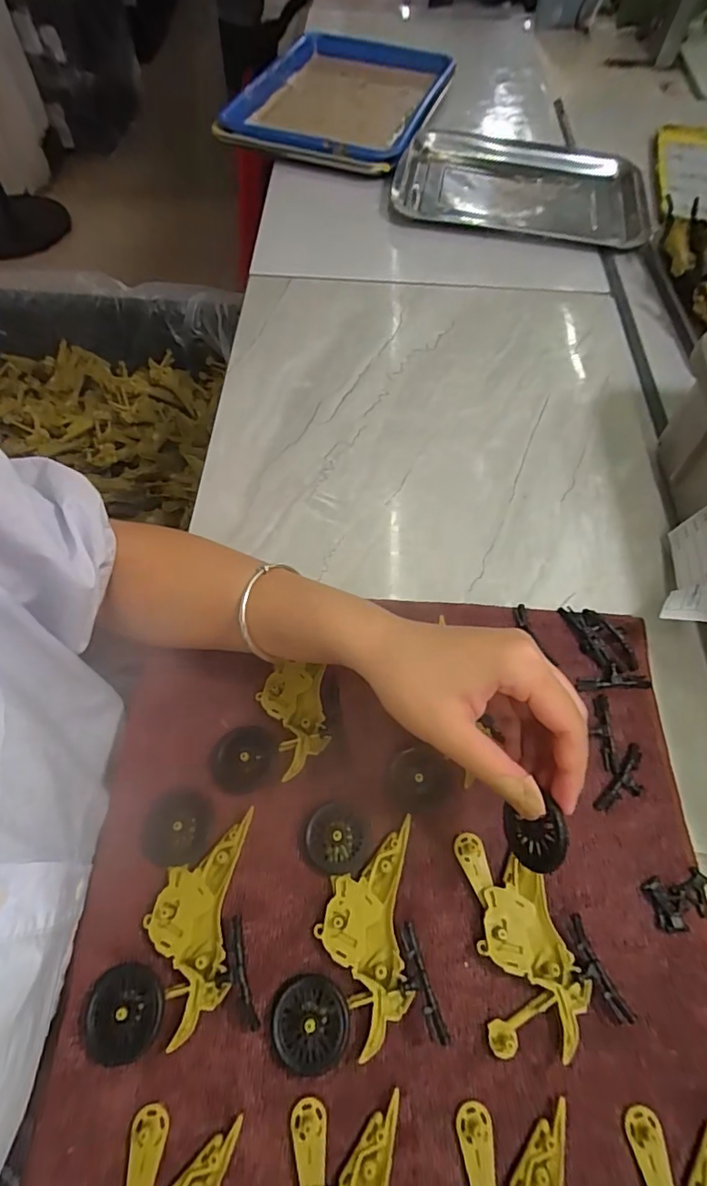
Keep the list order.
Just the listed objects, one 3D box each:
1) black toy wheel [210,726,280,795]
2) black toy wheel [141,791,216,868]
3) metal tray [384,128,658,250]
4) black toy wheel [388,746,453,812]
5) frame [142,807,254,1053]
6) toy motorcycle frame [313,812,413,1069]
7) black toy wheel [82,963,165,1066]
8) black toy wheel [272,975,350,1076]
[{"bbox_3d":[-0.066,0.100,0.309,0.041,0.007,0.038,0,61,-1],"label":"black toy wheel"},{"bbox_3d":[-0.100,0.134,0.293,0.040,0.005,0.038,-4,62,-3],"label":"black toy wheel"},{"bbox_3d":[0.209,-0.494,0.628,0.294,0.034,0.187,13,62,6],"label":"metal tray"},{"bbox_3d":[0.040,0.111,0.305,0.036,0.005,0.034,0,61,-1],"label":"black toy wheel"},{"bbox_3d":[-0.084,0.172,0.270,0.045,0.006,0.098,2,61,0],"label":"frame"},{"bbox_3d":[0.006,0.176,0.270,0.046,0.007,0.099,1,61,0],"label":"toy motorcycle frame"},{"bbox_3d":[-0.114,0.206,0.251,0.037,0.008,0.038,-2,61,-2],"label":"black toy wheel"},{"bbox_3d":[-0.021,0.212,0.251,0.036,0.009,0.037,0,61,-1],"label":"black toy wheel"}]

